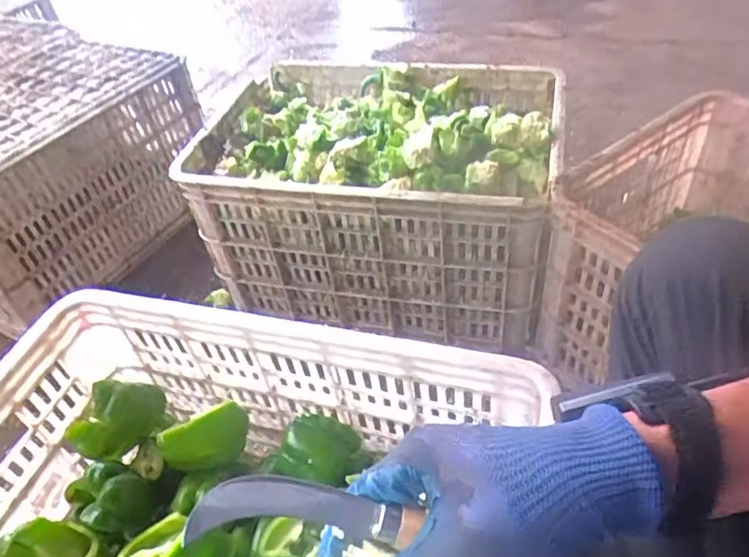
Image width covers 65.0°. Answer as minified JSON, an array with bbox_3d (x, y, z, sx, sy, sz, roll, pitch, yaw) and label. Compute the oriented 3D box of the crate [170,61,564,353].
[{"bbox_3d":[0.011,-0.139,0.894,0.497,0.266,0.326,7,45,15],"label":"crate"}]

